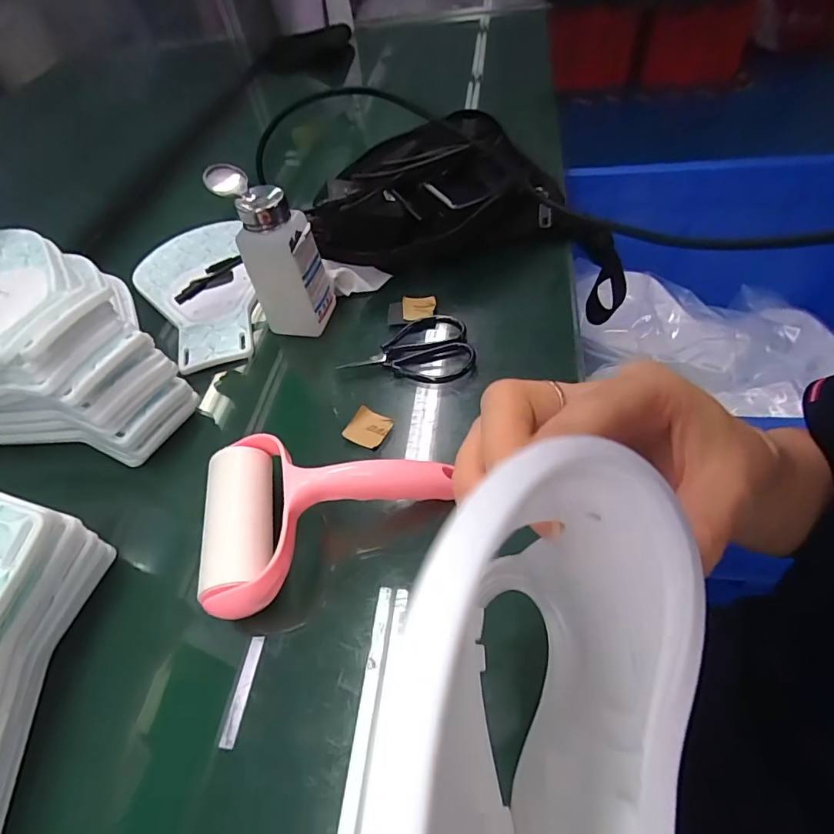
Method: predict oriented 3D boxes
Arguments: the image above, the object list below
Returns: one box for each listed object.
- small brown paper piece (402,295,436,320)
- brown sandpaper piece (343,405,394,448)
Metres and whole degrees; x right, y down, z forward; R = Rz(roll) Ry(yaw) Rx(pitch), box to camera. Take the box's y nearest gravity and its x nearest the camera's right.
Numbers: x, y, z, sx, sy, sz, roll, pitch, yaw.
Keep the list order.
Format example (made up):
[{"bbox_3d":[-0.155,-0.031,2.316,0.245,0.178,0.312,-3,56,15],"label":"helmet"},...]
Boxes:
[{"bbox_3d":[0.001,-0.108,0.477,0.033,0.010,0.025,1,52,9],"label":"small brown paper piece"},{"bbox_3d":[-0.039,0.008,0.389,0.032,0.006,0.031,19,57,22],"label":"brown sandpaper piece"}]

